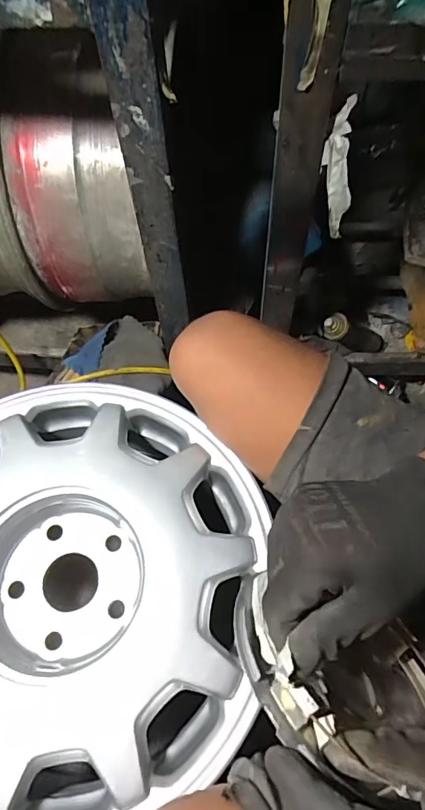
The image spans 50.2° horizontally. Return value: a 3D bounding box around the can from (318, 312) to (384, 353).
[{"bbox_3d":[0.287,-0.138,0.904,0.056,0.247,0.046,-43,61,30],"label":"can"}]

